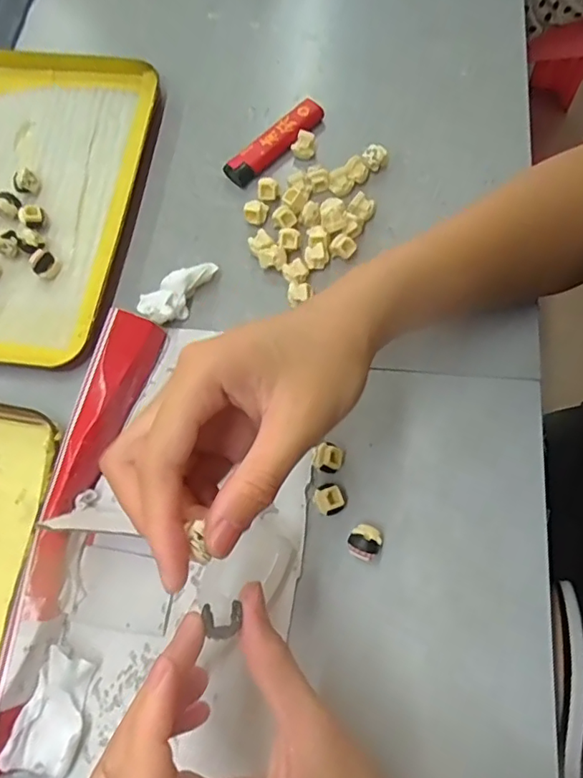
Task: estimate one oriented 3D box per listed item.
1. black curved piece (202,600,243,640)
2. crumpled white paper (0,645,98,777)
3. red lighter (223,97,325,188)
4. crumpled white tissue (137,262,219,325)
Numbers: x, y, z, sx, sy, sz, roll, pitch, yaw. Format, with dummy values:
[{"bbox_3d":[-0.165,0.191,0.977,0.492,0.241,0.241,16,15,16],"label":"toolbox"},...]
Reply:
[{"bbox_3d":[-0.025,0.086,0.198,0.012,0.006,0.012,-8,71,-1],"label":"black curved piece"},{"bbox_3d":[-0.113,0.156,0.257,0.030,0.016,0.052,16,74,10],"label":"crumpled white paper"},{"bbox_3d":[-0.011,-0.165,0.360,0.076,0.019,0.020,-41,75,-12],"label":"red lighter"},{"bbox_3d":[-0.068,-0.061,0.327,0.023,0.018,0.053,41,80,15],"label":"crumpled white tissue"}]

